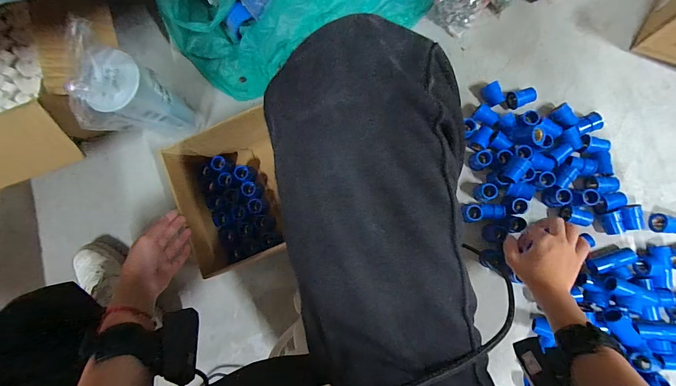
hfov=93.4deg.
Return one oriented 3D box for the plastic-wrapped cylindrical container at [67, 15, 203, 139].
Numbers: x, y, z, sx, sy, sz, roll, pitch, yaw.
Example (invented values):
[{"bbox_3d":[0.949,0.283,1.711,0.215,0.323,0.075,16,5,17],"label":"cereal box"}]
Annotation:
[{"bbox_3d":[-0.335,-0.151,0.530,0.110,0.216,0.128,30,88,6],"label":"plastic-wrapped cylindrical container"}]

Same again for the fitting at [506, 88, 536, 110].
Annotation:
[{"bbox_3d":[0.318,-0.164,0.553,0.041,0.031,0.029,-11,85,3],"label":"fitting"}]

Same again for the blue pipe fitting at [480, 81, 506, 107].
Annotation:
[{"bbox_3d":[0.272,-0.171,0.563,0.029,0.026,0.040,-20,84,2],"label":"blue pipe fitting"}]

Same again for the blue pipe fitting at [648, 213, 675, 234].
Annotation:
[{"bbox_3d":[0.528,0.049,0.512,0.034,0.036,0.030,5,86,4],"label":"blue pipe fitting"}]

